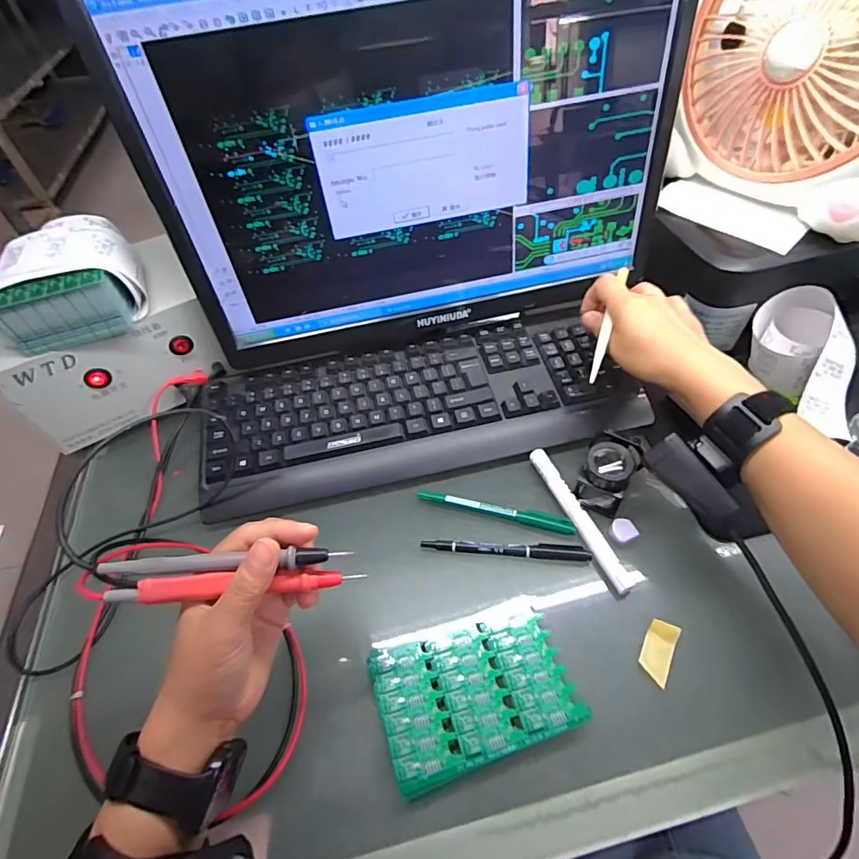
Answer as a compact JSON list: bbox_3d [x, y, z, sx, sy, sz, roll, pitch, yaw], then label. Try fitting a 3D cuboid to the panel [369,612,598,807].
[{"bbox_3d":[0.030,0.179,0.332,0.129,0.004,0.088,-17,52,-9],"label":"panel"}]

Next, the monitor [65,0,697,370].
[{"bbox_3d":[-0.007,-0.213,0.416,0.426,0.313,0.065,-10,51,-3],"label":"monitor"}]

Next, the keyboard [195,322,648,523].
[{"bbox_3d":[-0.009,-0.024,0.479,0.423,0.029,0.143,-11,51,-4],"label":"keyboard"}]

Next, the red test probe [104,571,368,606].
[{"bbox_3d":[-0.109,0.091,0.277,0.138,0.013,0.015,-1,51,-9],"label":"red test probe"}]

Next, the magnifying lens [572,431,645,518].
[{"bbox_3d":[0.154,0.035,0.409,0.046,0.047,0.056,21,56,20],"label":"magnifying lens"}]

